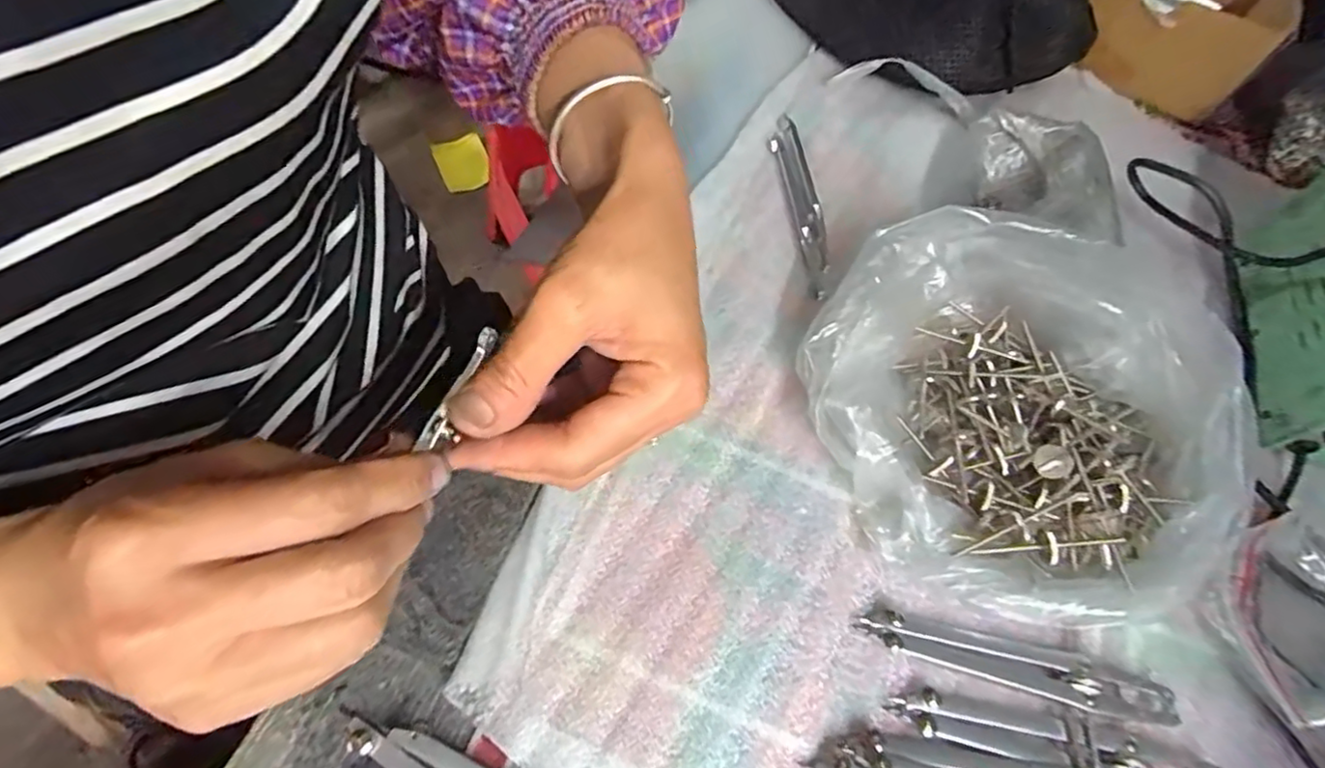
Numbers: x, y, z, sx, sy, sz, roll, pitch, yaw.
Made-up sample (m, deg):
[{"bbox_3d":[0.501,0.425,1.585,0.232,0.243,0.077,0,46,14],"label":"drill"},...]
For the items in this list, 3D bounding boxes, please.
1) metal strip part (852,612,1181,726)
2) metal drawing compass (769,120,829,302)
[{"bbox_3d":[0.142,0.114,0.265,0.123,0.007,0.018,15,60,1],"label":"metal strip part"},{"bbox_3d":[0.082,-0.110,0.385,0.018,0.005,0.139,-3,61,-9],"label":"metal drawing compass"}]

